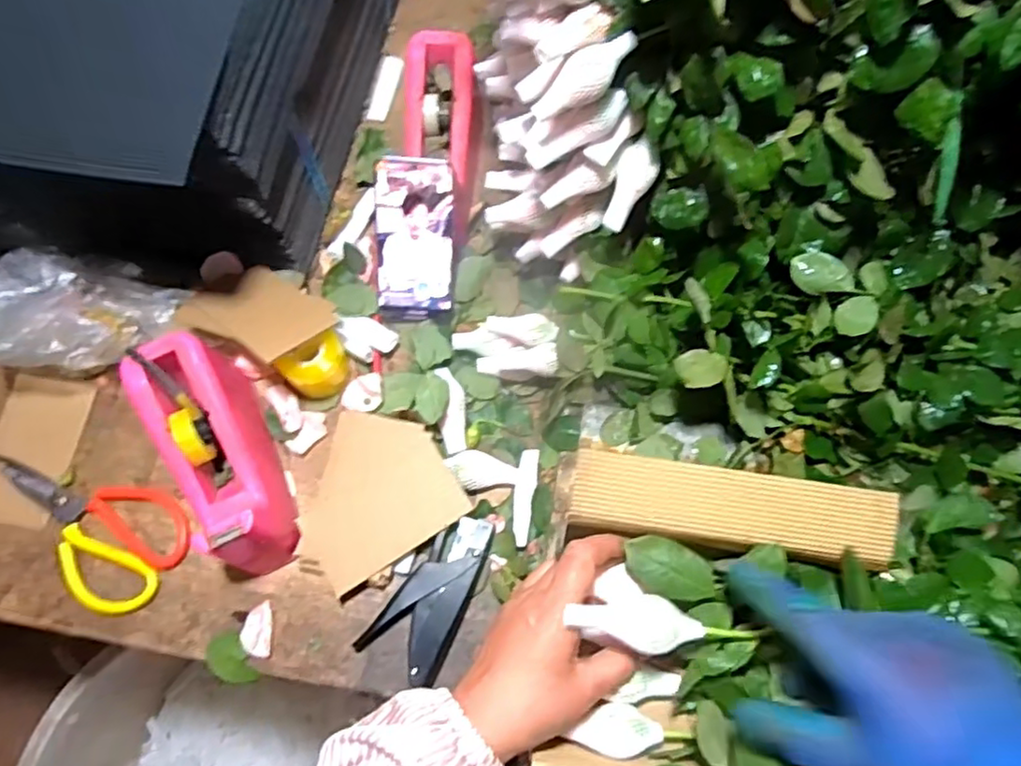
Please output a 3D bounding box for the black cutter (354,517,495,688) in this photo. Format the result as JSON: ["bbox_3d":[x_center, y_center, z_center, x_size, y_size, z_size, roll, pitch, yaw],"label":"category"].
[{"bbox_3d":[-0.063,0.185,0.569,0.070,0.025,0.141,34,74,9],"label":"black cutter"}]

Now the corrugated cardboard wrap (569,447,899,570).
[{"bbox_3d":[0.144,0.083,0.423,0.207,0.012,0.052,9,88,3],"label":"corrugated cardboard wrap"}]

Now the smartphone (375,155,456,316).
[{"bbox_3d":[-0.091,-0.133,0.621,0.072,0.156,0.013,6,29,0],"label":"smartphone"}]

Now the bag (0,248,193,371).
[{"bbox_3d":[-0.399,-0.061,0.601,0.131,0.090,0.142,28,73,8],"label":"bag"}]

